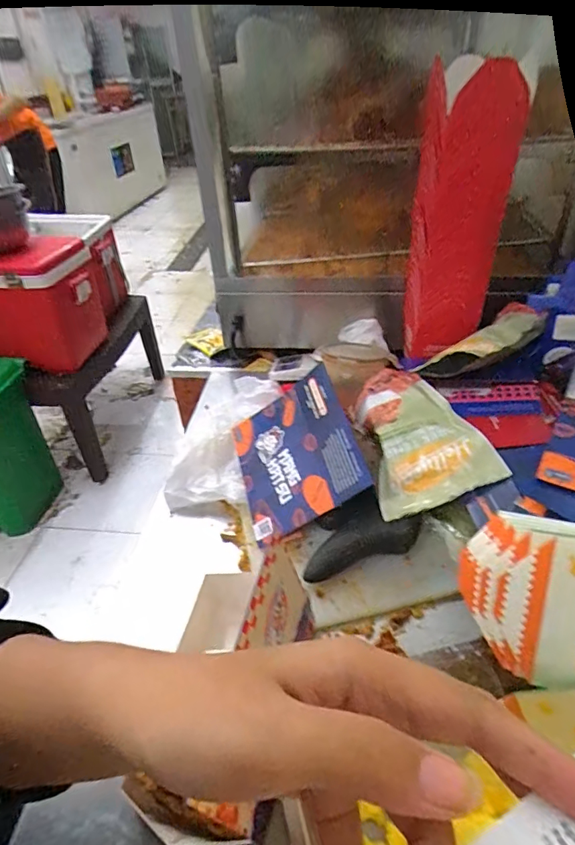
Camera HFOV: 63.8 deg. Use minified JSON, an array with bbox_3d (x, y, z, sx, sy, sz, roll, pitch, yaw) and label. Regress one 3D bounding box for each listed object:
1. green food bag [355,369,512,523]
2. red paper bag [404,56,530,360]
[{"bbox_3d":[0.147,0.007,0.547,0.126,0.031,0.199,-21,45,6],"label":"green food bag"},{"bbox_3d":[0.225,-0.254,0.625,0.114,0.354,0.062,11,42,17],"label":"red paper bag"}]

